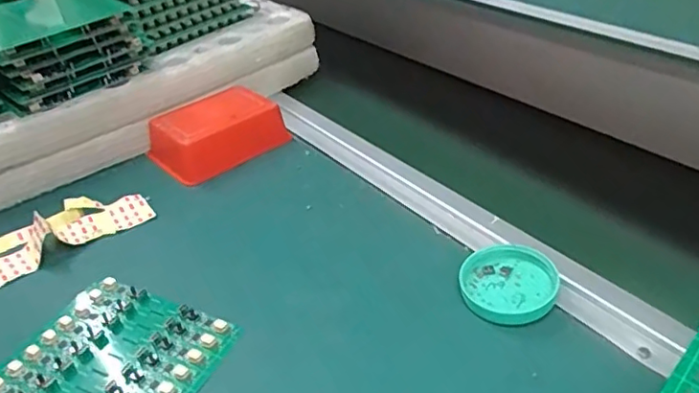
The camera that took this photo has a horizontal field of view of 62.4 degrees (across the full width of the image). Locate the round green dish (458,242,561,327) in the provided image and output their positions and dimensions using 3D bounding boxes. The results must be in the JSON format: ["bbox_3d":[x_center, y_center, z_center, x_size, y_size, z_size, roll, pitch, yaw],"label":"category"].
[{"bbox_3d":[0.114,0.062,0.413,0.066,0.010,0.066,-8,45,8],"label":"round green dish"}]

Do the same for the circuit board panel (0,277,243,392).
[{"bbox_3d":[-0.161,0.114,0.372,0.129,0.008,0.136,12,38,23],"label":"circuit board panel"}]

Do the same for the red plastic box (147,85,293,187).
[{"bbox_3d":[-0.139,-0.068,0.596,0.129,0.044,0.092,-29,41,-30],"label":"red plastic box"}]

